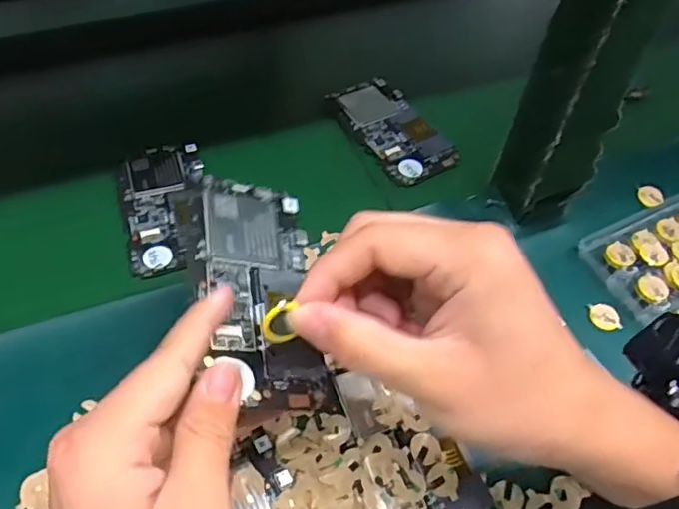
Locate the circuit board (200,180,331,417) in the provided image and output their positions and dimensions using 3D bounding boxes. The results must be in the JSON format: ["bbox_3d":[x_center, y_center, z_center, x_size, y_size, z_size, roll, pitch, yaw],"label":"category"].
[{"bbox_3d":[-0.039,0.017,0.303,0.059,0.005,0.123,7,58,-31],"label":"circuit board"}]

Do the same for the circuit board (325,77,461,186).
[{"bbox_3d":[0.044,-0.110,0.520,0.063,0.011,0.122,-25,57,-20],"label":"circuit board"}]

